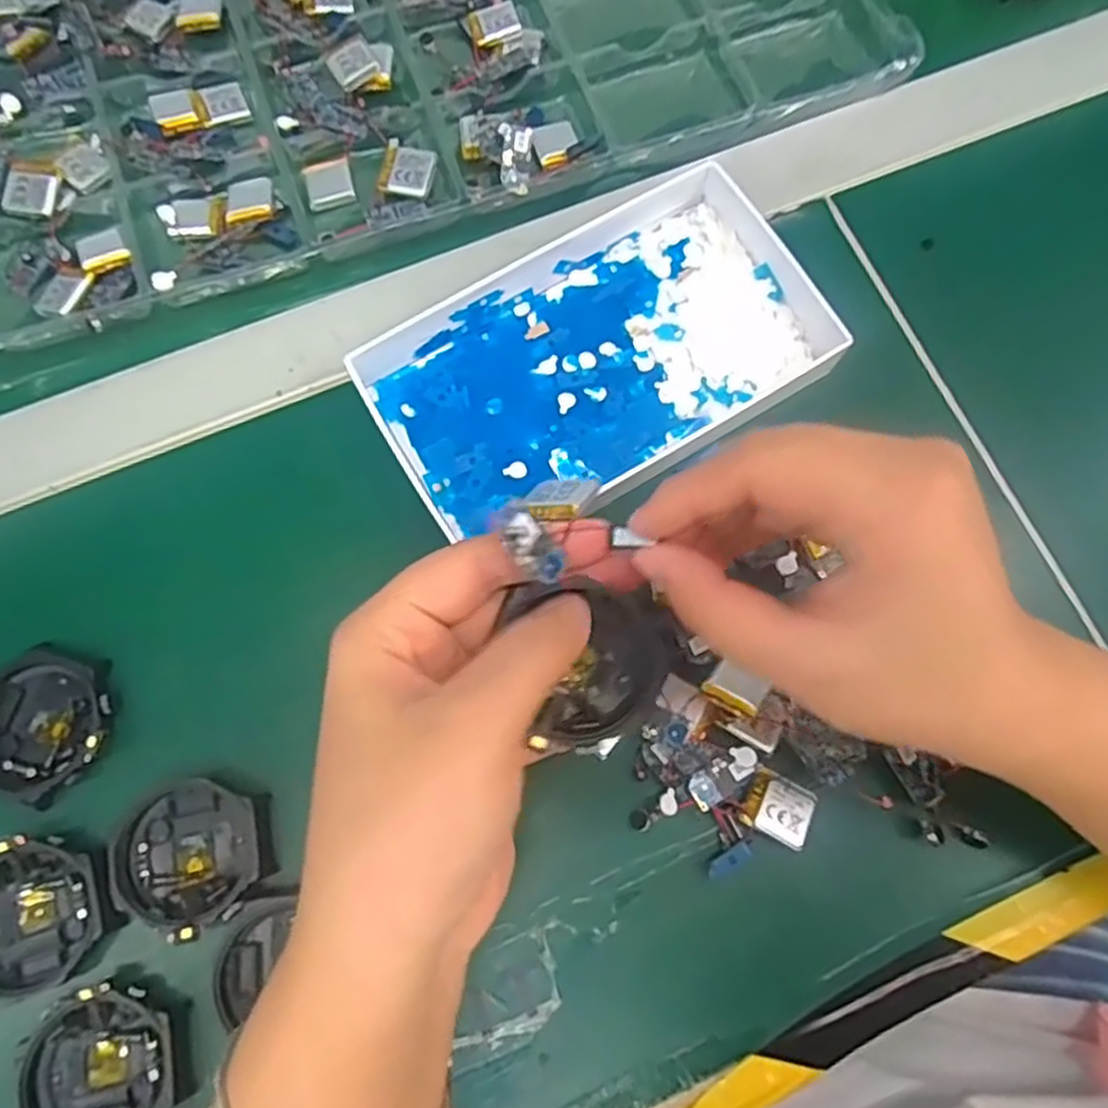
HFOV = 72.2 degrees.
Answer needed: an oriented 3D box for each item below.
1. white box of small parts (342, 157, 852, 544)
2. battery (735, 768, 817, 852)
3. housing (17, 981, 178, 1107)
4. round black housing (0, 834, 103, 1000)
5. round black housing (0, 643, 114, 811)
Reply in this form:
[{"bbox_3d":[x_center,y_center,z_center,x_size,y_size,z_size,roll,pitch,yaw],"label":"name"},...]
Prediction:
[{"bbox_3d":[0.017,-0.081,0.306,0.175,0.025,0.105,-31,78,-8],"label":"white box of small parts"},{"bbox_3d":[0.080,0.089,0.268,0.025,0.004,0.021,30,77,7],"label":"battery"},{"bbox_3d":[-0.147,0.168,0.247,0.045,0.012,0.047,0,75,0],"label":"housing"},{"bbox_3d":[-0.179,0.123,0.258,0.047,0.007,0.047,0,75,0],"label":"round black housing"},{"bbox_3d":[-0.186,0.062,0.277,0.051,0.011,0.053,0,75,0],"label":"round black housing"}]

